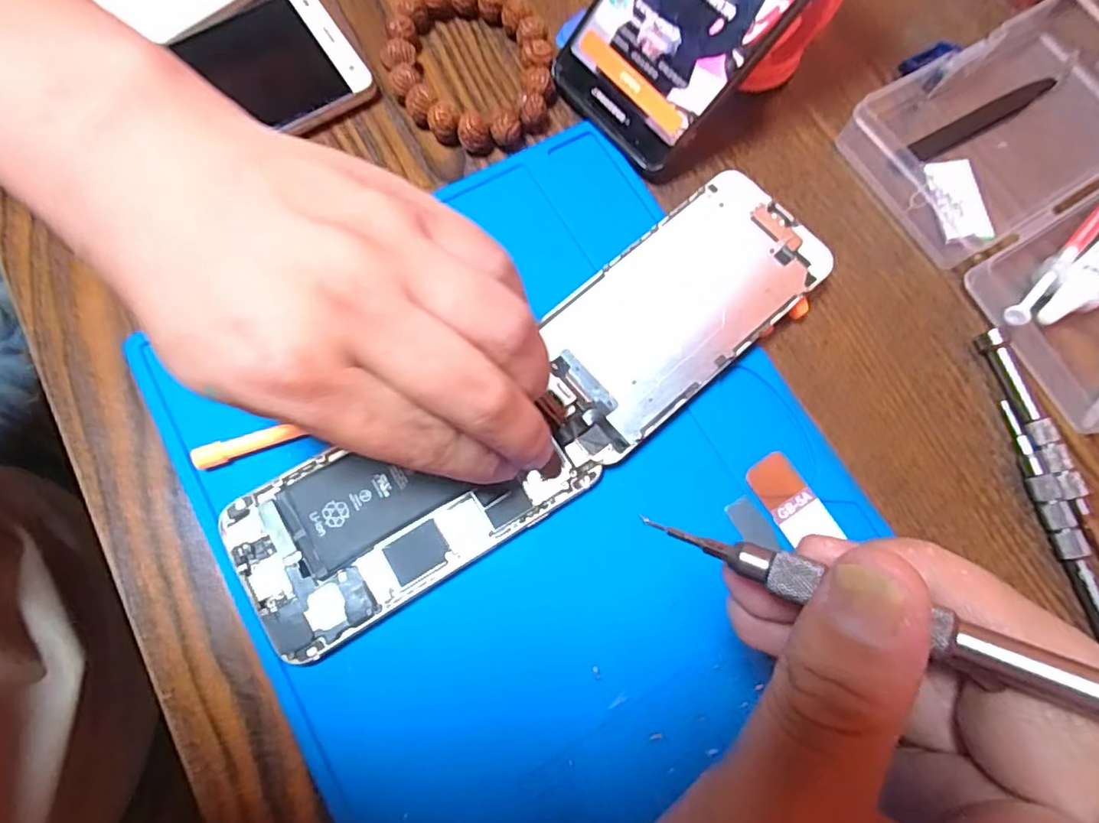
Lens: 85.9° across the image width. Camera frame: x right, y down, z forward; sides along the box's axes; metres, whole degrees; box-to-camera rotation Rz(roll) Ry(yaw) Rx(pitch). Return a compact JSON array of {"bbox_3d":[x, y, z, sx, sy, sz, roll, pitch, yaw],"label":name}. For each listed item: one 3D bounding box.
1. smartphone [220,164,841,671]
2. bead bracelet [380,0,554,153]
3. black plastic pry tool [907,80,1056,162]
[{"bbox_3d":[0.000,-0.004,0.235,0.258,0.006,0.070,-36,79,-9],"label":"smartphone"},{"bbox_3d":[-0.039,-0.165,0.279,0.073,0.016,0.091,-29,78,-9],"label":"bead bracelet"},{"bbox_3d":[0.210,-0.142,0.285,0.088,0.004,0.010,-29,78,-9],"label":"black plastic pry tool"}]

